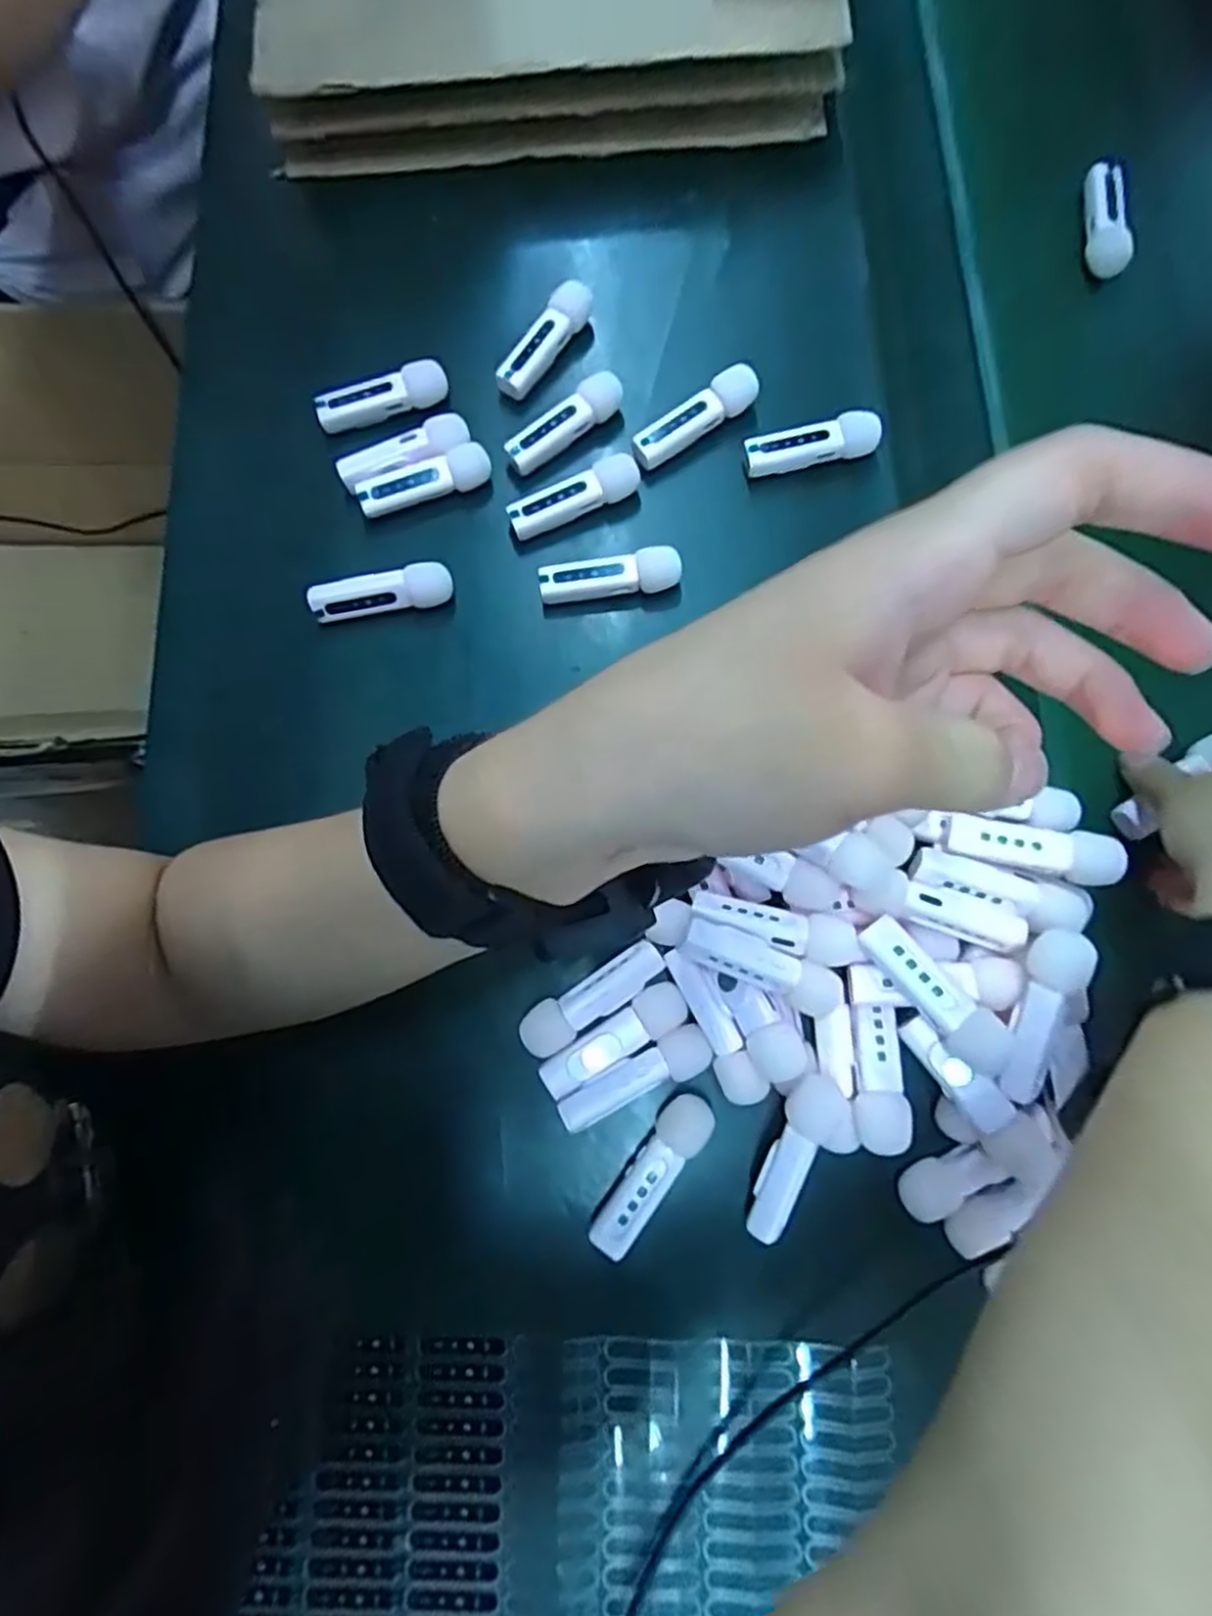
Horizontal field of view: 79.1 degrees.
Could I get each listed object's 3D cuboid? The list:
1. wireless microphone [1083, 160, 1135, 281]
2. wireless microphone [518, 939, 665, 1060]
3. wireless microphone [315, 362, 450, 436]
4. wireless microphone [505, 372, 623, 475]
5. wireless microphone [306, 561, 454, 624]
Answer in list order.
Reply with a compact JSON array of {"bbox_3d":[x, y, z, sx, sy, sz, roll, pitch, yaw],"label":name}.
[{"bbox_3d":[0.259,-0.304,0.379,0.021,0.013,0.056,-9,95,-3],"label":"wireless microphone"},{"bbox_3d":[-0.006,0.078,0.301,0.064,0.020,0.020,-34,80,-8],"label":"wireless microphone"},{"bbox_3d":[-0.109,-0.200,0.358,0.063,0.014,0.017,-15,78,-5],"label":"wireless microphone"},{"bbox_3d":[-0.020,-0.186,0.355,0.063,0.021,0.016,-34,80,-8],"label":"wireless microphone"},{"bbox_3d":[-0.104,-0.099,0.342,0.063,0.019,0.015,-12,78,-4],"label":"wireless microphone"}]

